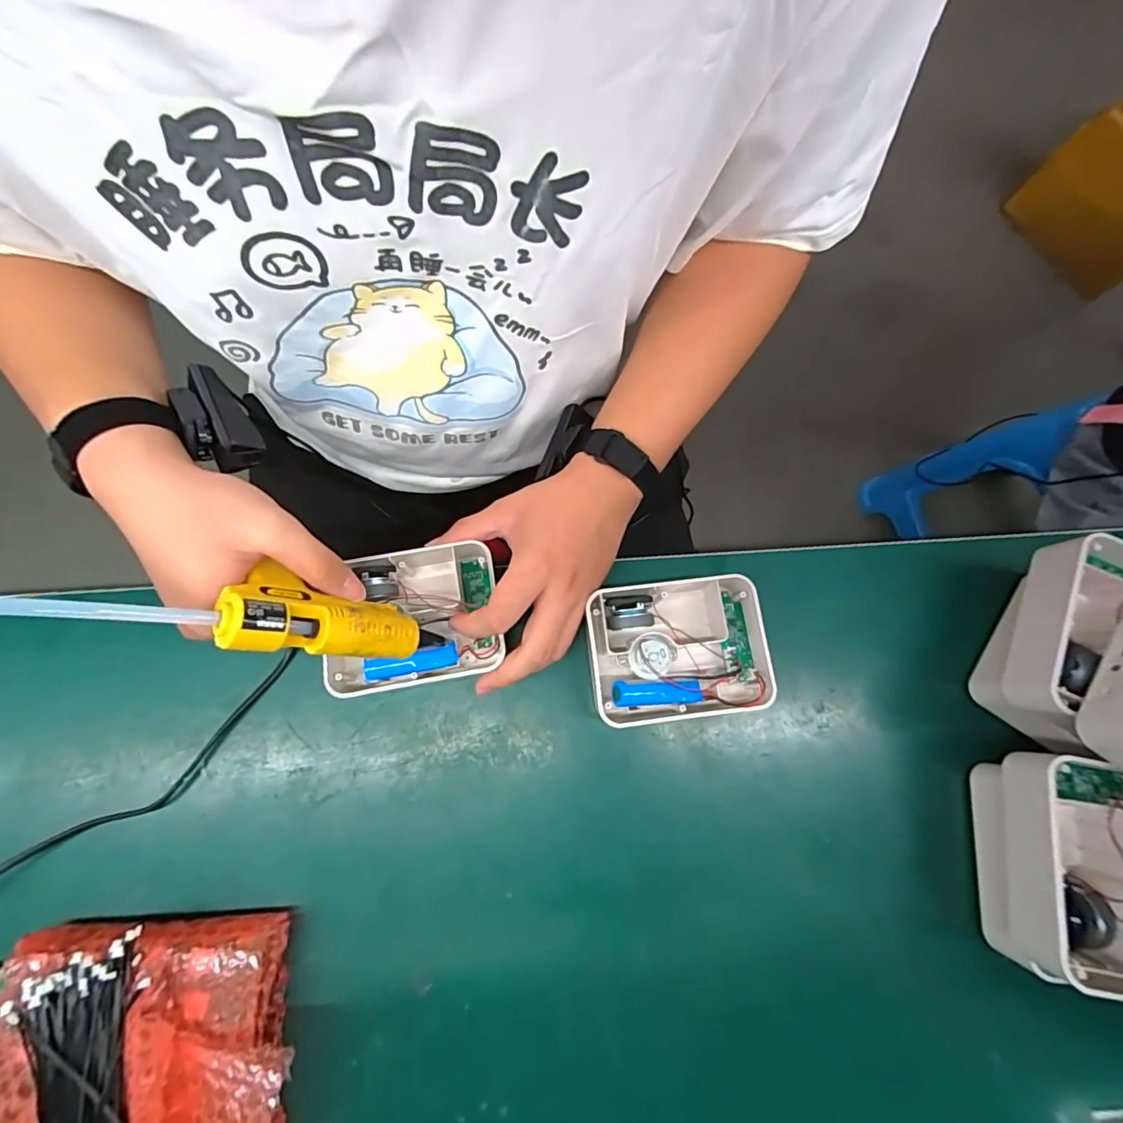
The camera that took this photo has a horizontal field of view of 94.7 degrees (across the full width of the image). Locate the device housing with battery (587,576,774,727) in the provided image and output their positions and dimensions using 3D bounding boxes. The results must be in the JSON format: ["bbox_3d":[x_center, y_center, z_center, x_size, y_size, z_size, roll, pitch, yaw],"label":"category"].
[{"bbox_3d":[0.085,0.067,0.396,0.127,0.049,0.100,-8,78,-3],"label":"device housing with battery"}]

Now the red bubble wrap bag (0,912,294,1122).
[{"bbox_3d":[-0.256,0.321,0.319,0.183,0.068,0.170,2,77,-1],"label":"red bubble wrap bag"}]

